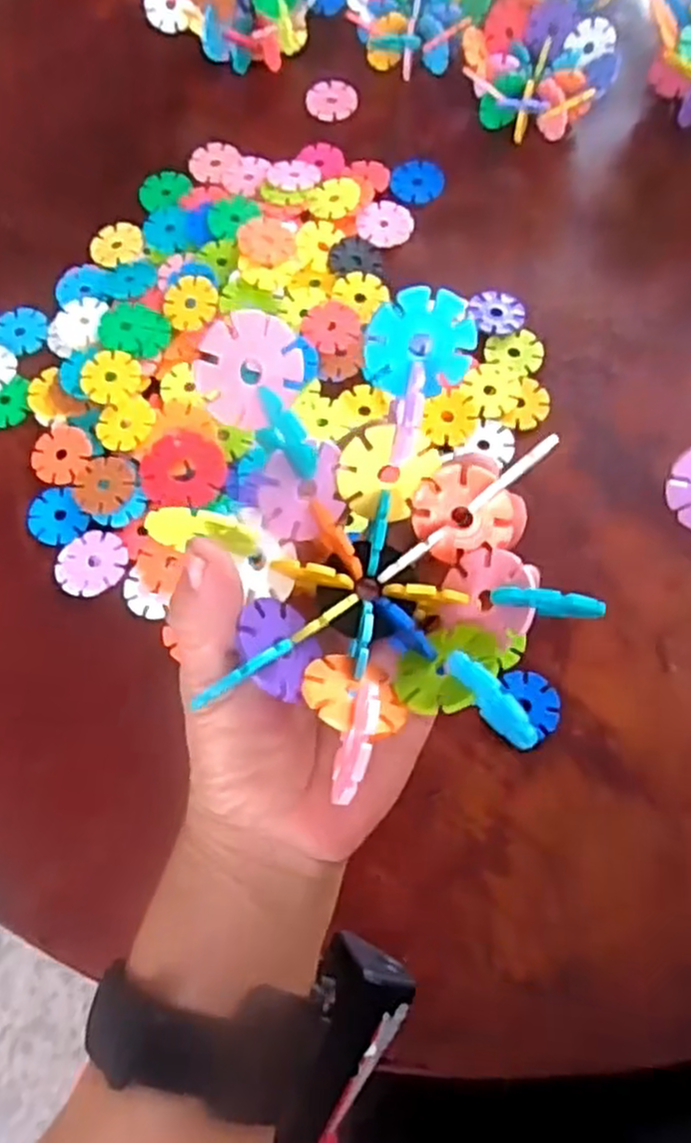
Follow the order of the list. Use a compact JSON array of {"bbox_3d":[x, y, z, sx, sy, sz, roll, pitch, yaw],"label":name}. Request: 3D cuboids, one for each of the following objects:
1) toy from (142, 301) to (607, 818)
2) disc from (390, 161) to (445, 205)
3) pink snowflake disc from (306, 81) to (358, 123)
[{"bbox_3d":[0.009,-0.011,0.221,0.108,0.057,0.110,-11,68,-3],"label":"toy"},{"bbox_3d":[0.044,-0.239,0.476,0.031,0.004,0.032,-1,68,1],"label":"disc"},{"bbox_3d":[-0.009,-0.304,0.499,0.032,0.004,0.034,-1,68,1],"label":"pink snowflake disc"}]

